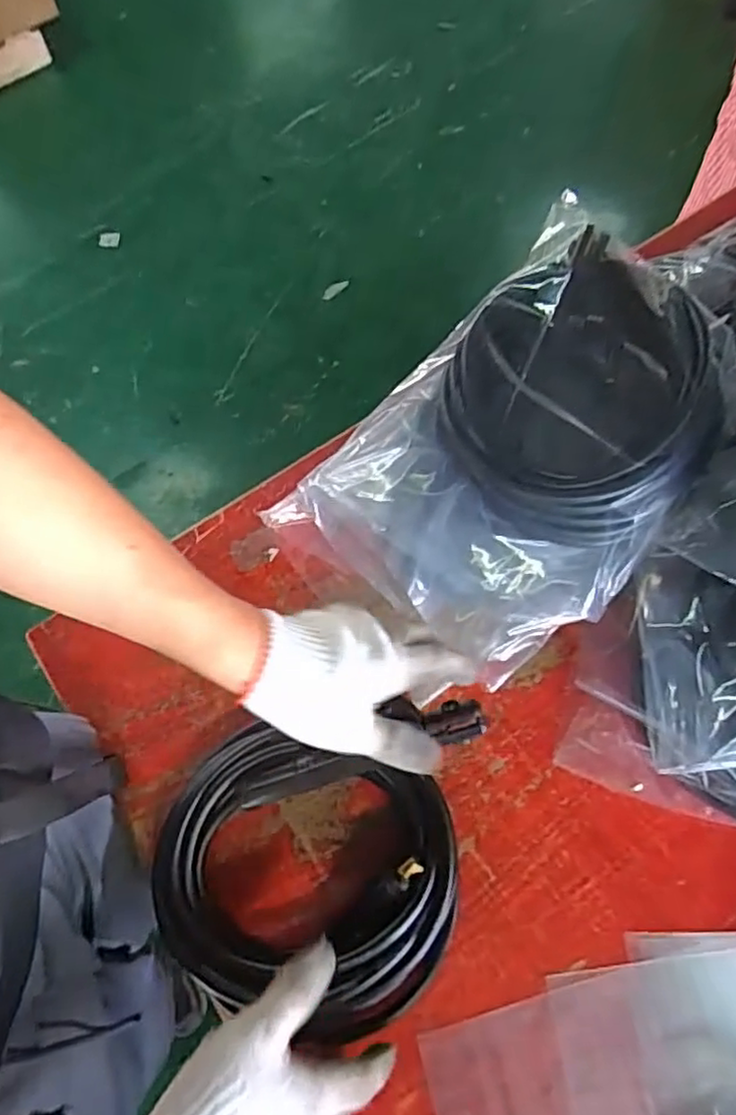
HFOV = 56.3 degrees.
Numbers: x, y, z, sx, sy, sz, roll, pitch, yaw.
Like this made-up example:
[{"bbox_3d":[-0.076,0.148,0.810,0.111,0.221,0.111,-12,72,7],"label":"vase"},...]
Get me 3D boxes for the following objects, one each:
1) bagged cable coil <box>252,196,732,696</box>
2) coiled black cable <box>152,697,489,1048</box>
[{"bbox_3d":[0.125,-0.084,0.565,0.366,0.069,0.253,-44,79,3],"label":"bagged cable coil"},{"bbox_3d":[-0.044,0.215,0.506,0.218,0.072,0.231,-1,67,2],"label":"coiled black cable"}]

